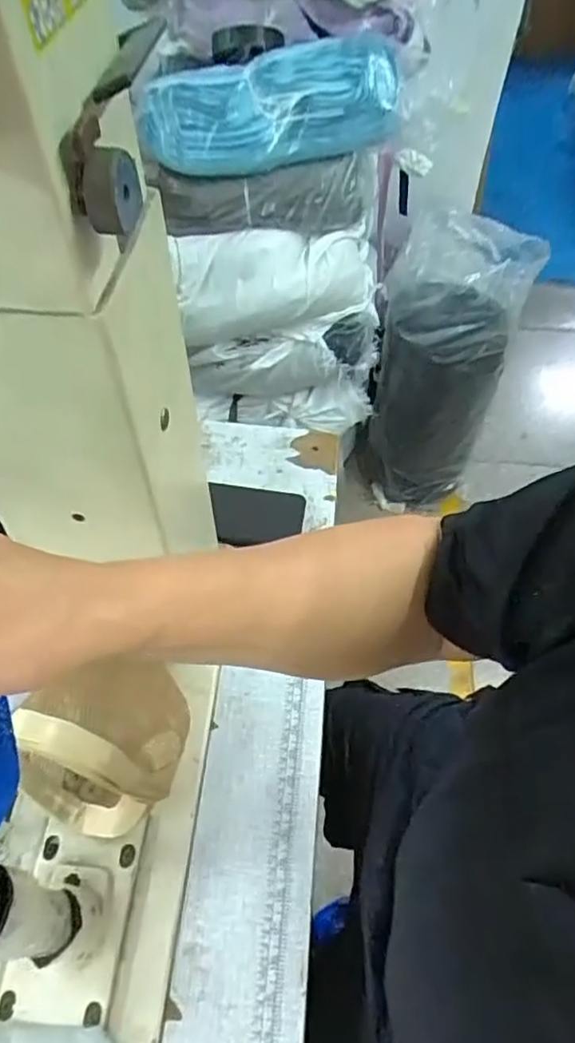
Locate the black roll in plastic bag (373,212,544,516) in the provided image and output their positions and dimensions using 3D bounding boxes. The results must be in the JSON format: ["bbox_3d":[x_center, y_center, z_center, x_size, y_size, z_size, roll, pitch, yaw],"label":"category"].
[{"bbox_3d":[0.331,-0.309,1.398,0.269,0.681,0.180,7,56,5],"label":"black roll in plastic bag"}]

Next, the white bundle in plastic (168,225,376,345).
[{"bbox_3d":[-0.028,-0.460,1.202,0.387,0.186,0.140,-2,55,-1],"label":"white bundle in plastic"}]

